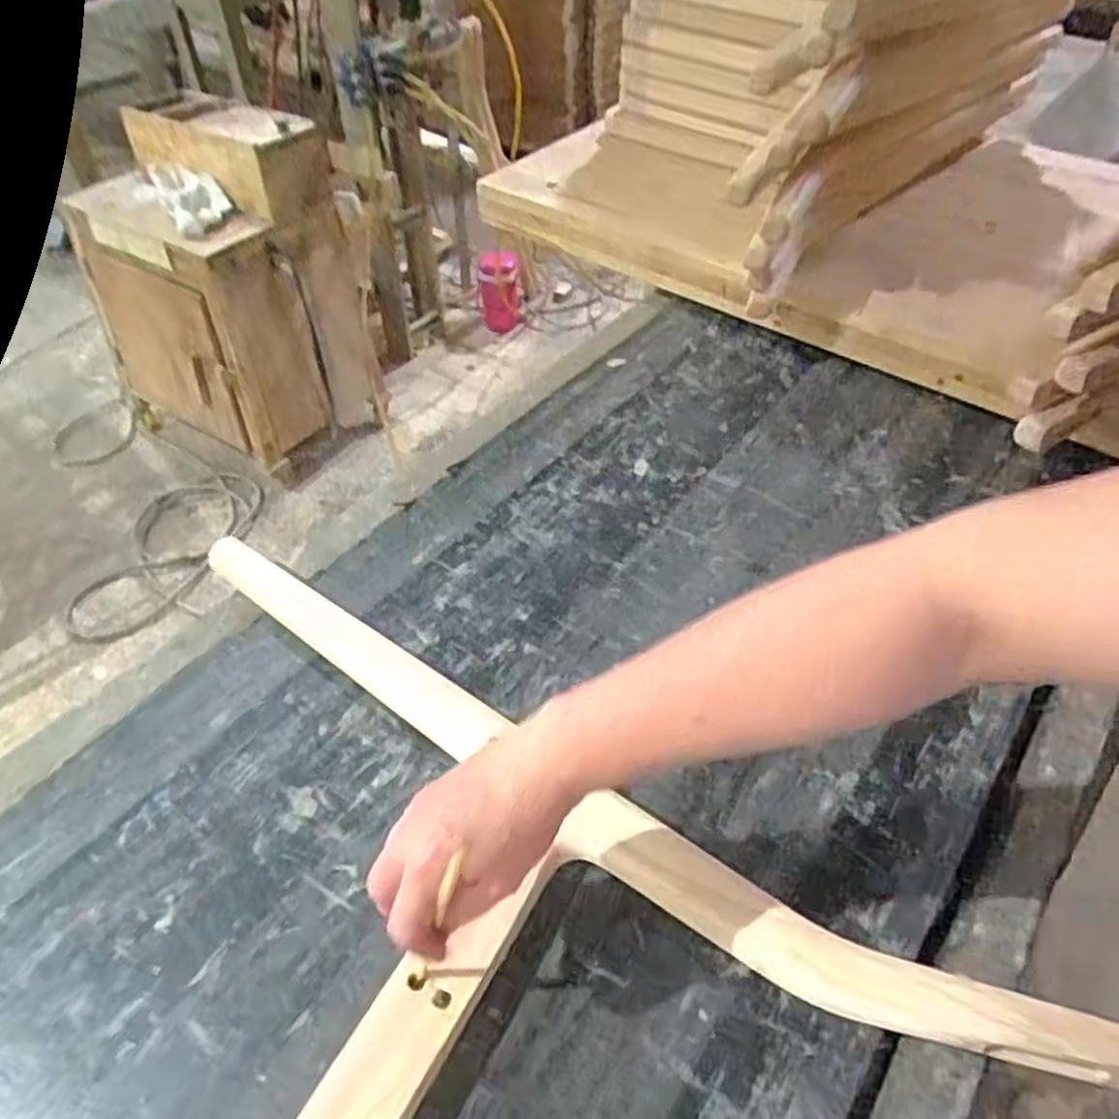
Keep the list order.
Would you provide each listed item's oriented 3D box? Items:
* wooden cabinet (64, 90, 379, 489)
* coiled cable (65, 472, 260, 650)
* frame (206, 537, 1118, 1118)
[{"bbox_3d":[-0.710,-0.553,1.662,0.482,0.693,0.351,23,54,23],"label":"wooden cabinet"},{"bbox_3d":[-0.836,-0.033,1.635,0.250,0.065,0.500,9,50,12],"label":"coiled cable"},{"bbox_3d":[-0.110,0.294,0.455,0.743,0.026,0.513,22,52,20],"label":"frame"}]

